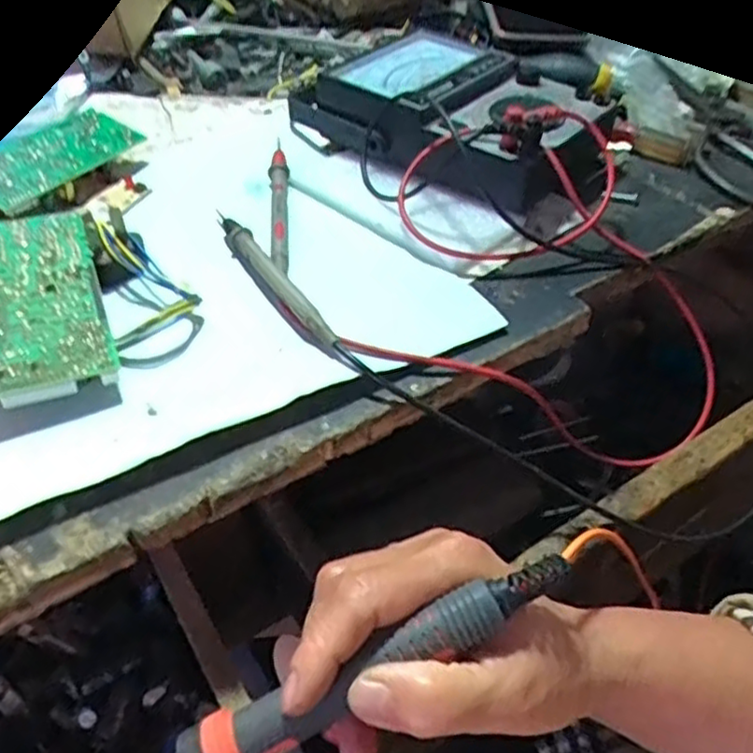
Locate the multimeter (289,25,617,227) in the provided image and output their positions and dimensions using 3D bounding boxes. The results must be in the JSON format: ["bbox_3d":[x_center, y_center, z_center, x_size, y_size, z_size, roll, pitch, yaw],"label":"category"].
[{"bbox_3d":[0.050,-0.158,0.439,0.113,0.064,0.191,-30,53,-28],"label":"multimeter"}]

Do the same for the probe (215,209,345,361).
[{"bbox_3d":[-0.054,-0.051,0.363,0.013,0.013,0.132,-21,49,-21],"label":"probe"}]

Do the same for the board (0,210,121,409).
[{"bbox_3d":[-0.164,-0.036,0.347,0.054,0.019,0.133,-16,47,-17],"label":"board"}]

